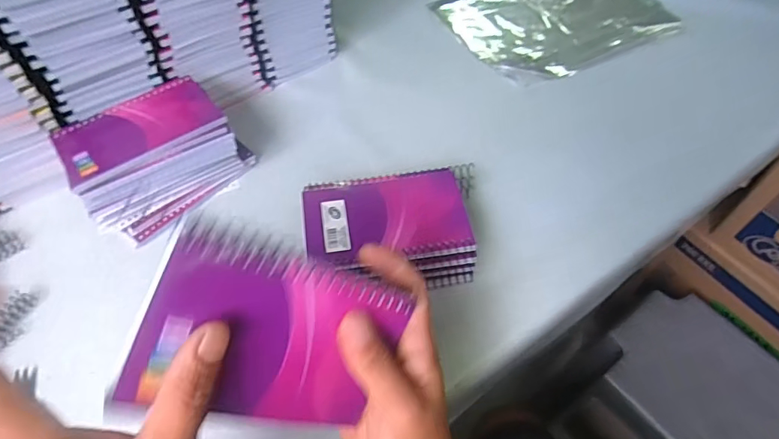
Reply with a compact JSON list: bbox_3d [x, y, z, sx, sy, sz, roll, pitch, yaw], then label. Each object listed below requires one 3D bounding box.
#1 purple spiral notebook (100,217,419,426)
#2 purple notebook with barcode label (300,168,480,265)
[{"bbox_3d":[-0.051,0.056,0.228,0.006,0.123,0.079,16,83,54],"label":"purple spiral notebook"},{"bbox_3d":[-0.004,-0.005,0.392,0.128,0.010,0.084,-8,56,-5],"label":"purple notebook with barcode label"}]

